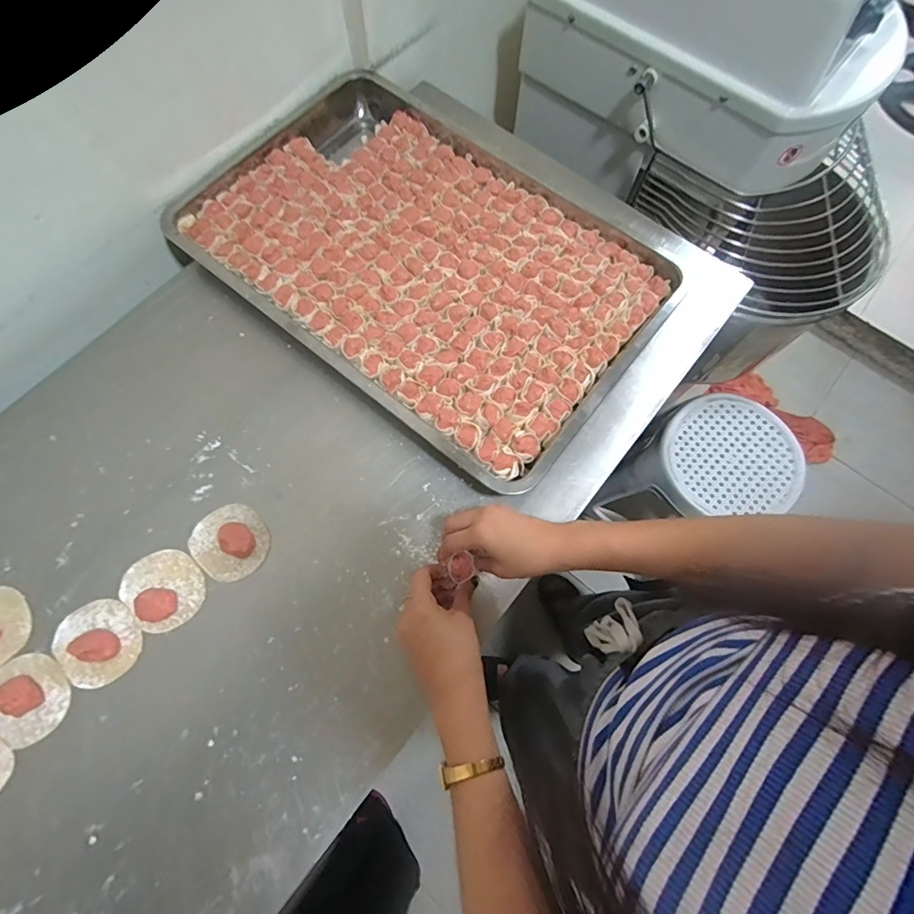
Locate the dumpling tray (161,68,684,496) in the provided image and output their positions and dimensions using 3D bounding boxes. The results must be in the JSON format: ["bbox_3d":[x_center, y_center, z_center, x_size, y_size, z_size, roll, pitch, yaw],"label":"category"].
[{"bbox_3d":[-0.057,-0.267,0.611,0.606,0.055,0.386,38,75,11],"label":"dumpling tray"}]

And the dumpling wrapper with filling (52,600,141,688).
[{"bbox_3d":[-0.372,0.188,0.471,0.076,0.016,0.086,-40,77,-14],"label":"dumpling wrapper with filling"}]

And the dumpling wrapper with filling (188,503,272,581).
[{"bbox_3d":[-0.250,0.092,0.504,0.075,0.021,0.082,1,71,-2],"label":"dumpling wrapper with filling"}]

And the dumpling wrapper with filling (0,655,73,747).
[{"bbox_3d":[-0.430,0.238,0.453,0.085,0.018,0.071,39,74,10],"label":"dumpling wrapper with filling"}]

